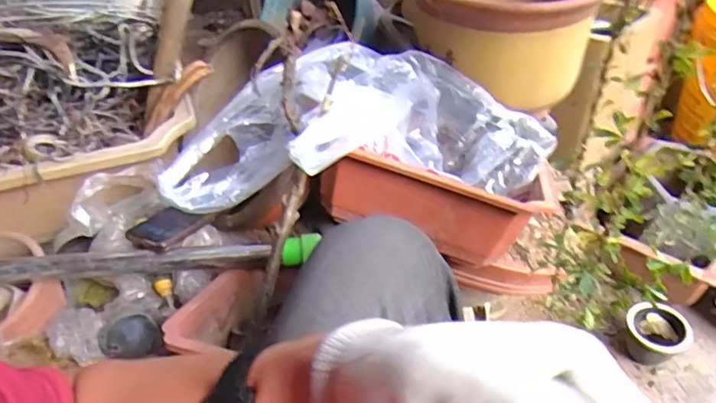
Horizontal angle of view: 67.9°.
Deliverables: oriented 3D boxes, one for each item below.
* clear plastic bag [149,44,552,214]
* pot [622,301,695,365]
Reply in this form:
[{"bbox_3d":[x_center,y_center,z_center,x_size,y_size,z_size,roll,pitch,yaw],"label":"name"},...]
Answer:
[{"bbox_3d":[0.000,-0.072,0.591,0.426,0.149,0.185,-20,42,-14],"label":"clear plastic bag"},{"bbox_3d":[0.450,0.206,0.805,0.088,0.077,0.074,20,47,29],"label":"pot"}]

